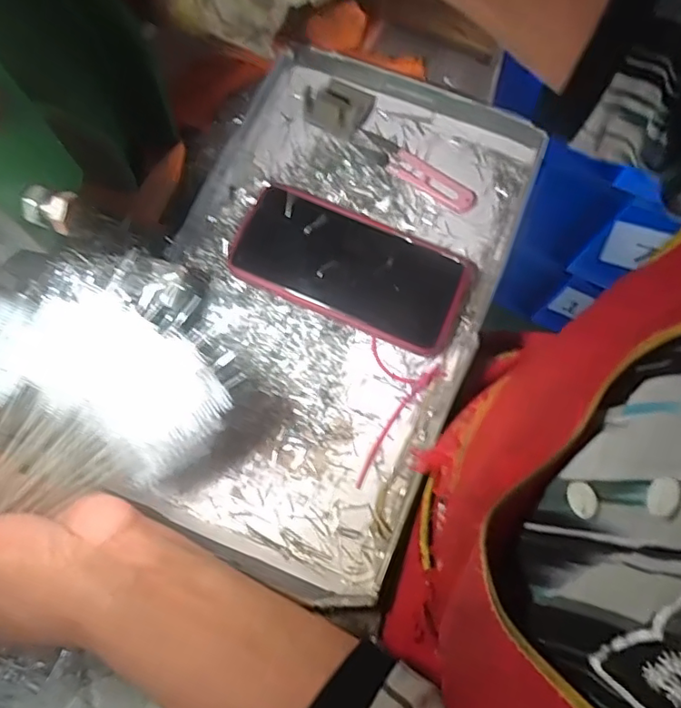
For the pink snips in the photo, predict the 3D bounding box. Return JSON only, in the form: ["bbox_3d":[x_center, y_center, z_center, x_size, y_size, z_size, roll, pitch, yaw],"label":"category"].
[{"bbox_3d":[0.057,-0.140,0.425,0.101,0.009,0.025,35,76,8],"label":"pink snips"}]

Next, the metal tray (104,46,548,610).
[{"bbox_3d":[-0.011,-0.041,0.388,0.213,0.028,0.353,21,75,4],"label":"metal tray"}]

